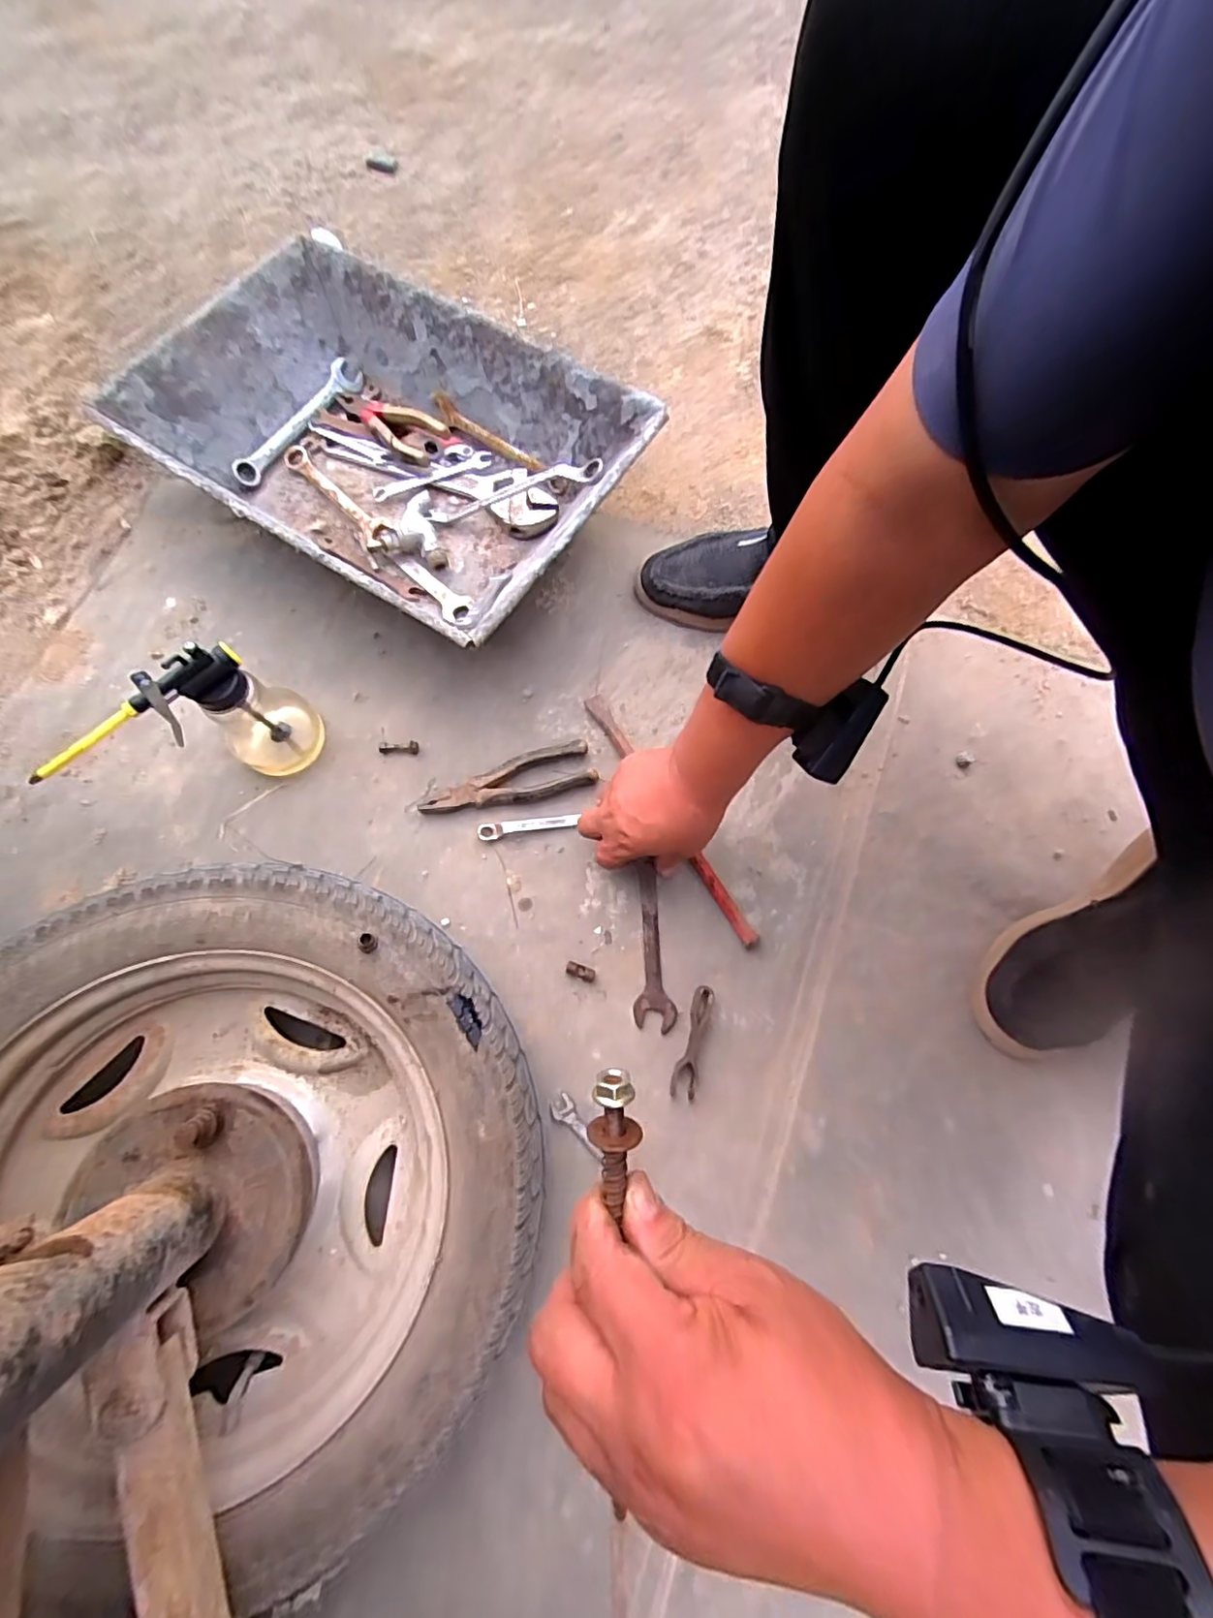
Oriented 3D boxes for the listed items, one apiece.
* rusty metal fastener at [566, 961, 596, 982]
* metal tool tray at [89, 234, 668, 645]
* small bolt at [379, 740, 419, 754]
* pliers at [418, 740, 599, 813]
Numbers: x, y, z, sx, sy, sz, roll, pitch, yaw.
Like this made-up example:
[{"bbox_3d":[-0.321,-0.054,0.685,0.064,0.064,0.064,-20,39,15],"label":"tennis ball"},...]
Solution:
[{"bbox_3d":[-0.022,0.143,0.526,0.027,0.009,0.012,24,72,-8],"label":"rusty metal fastener"},{"bbox_3d":[-0.224,-0.364,0.621,0.476,0.116,0.312,33,74,9],"label":"metal tool tray"},{"bbox_3d":[-0.203,-0.060,0.582,0.039,0.005,0.013,-2,72,-2],"label":"small bolt"},{"bbox_3d":[-0.094,-0.025,0.569,0.164,0.015,0.046,-17,73,-7],"label":"pliers"}]

